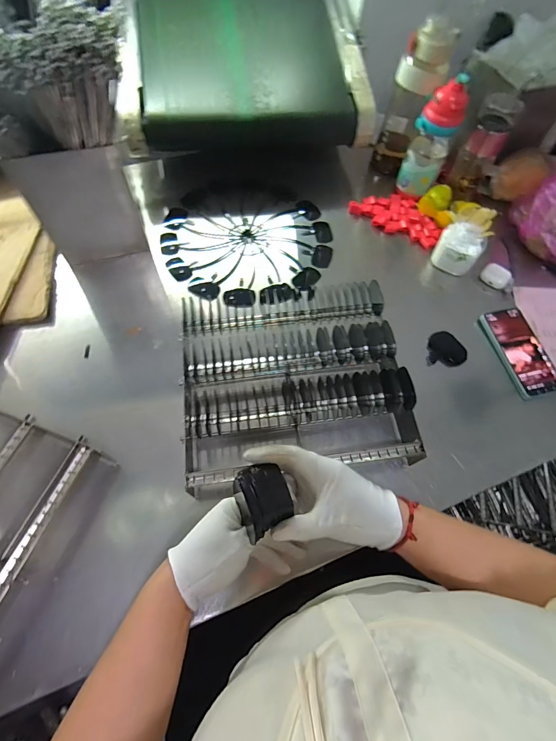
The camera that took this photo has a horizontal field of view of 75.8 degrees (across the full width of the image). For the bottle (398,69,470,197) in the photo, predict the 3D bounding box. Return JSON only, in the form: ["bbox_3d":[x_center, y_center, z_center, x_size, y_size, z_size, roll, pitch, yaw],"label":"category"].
[{"bbox_3d":[0.300,-0.447,0.697,0.077,0.197,0.073,24,65,8],"label":"bottle"}]

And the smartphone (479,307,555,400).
[{"bbox_3d":[0.413,-0.034,0.603,0.082,0.016,0.156,-12,66,-9],"label":"smartphone"}]

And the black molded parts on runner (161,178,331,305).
[{"bbox_3d":[-0.058,-0.260,0.708,0.319,0.023,0.301,3,64,-2],"label":"black molded parts on runner"}]

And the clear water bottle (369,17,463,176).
[{"bbox_3d":[0.254,-0.507,0.708,0.088,0.262,0.102,20,65,6],"label":"clear water bottle"}]

